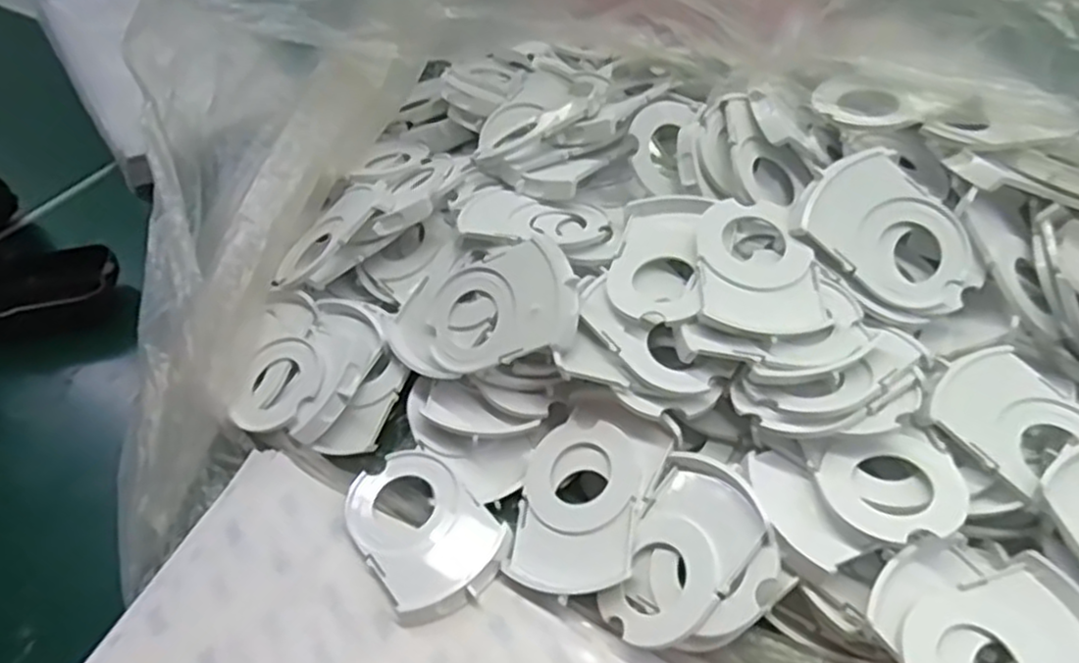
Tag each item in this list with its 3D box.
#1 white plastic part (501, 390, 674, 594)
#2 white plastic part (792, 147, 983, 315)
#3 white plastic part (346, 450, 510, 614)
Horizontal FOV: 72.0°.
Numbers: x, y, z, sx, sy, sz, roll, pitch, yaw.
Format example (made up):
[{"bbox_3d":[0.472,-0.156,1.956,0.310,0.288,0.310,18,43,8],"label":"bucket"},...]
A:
[{"bbox_3d":[0.021,0.073,0.337,0.060,0.006,0.092,11,65,30],"label":"white plastic part"},{"bbox_3d":[0.161,-0.043,0.341,0.058,0.006,0.083,-37,82,-9],"label":"white plastic part"},{"bbox_3d":[-0.054,0.091,0.341,0.054,0.012,0.077,-32,53,-22],"label":"white plastic part"}]

